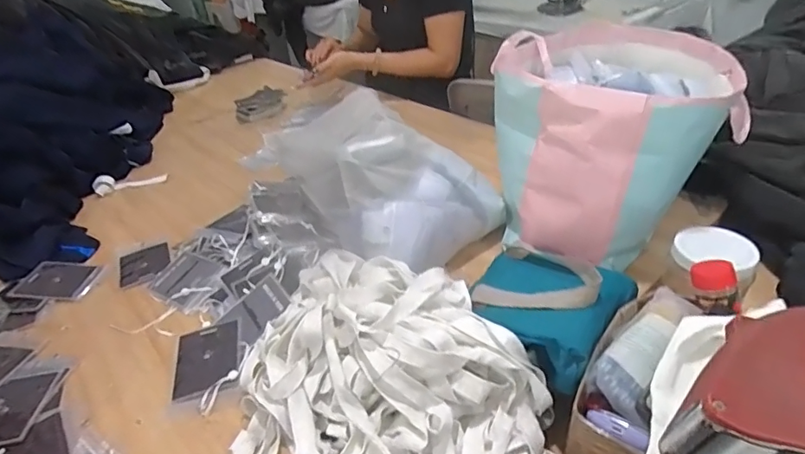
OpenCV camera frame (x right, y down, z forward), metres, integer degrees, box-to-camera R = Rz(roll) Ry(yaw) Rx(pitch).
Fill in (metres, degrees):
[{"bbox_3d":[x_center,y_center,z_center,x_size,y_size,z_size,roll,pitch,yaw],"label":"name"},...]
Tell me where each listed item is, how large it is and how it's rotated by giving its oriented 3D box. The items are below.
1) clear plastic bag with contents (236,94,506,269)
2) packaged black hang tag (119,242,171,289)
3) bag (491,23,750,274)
[{"bbox_3d":[-0.045,-0.091,0.808,0.244,0.146,0.352,-29,40,-29],"label":"clear plastic bag with contents"},{"bbox_3d":[-0.430,0.058,0.829,0.081,0.007,0.110,-20,36,-18],"label":"packaged black hang tag"},{"bbox_3d":[0.310,-0.141,0.763,0.321,0.235,0.367,10,38,23],"label":"bag"}]

